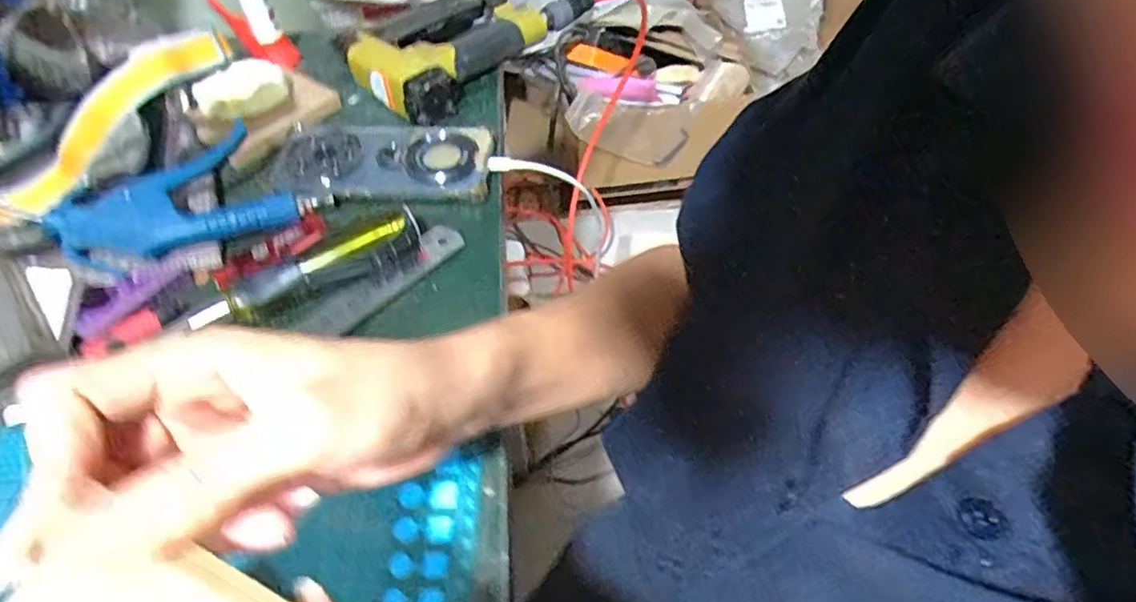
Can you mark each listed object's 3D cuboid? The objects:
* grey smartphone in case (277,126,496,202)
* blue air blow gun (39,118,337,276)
[{"bbox_3d":[-0.147,-0.111,0.482,0.170,0.015,0.082,-1,52,-2],"label":"grey smartphone in case"},{"bbox_3d":[-0.261,-0.067,0.429,0.102,0.035,0.144,34,58,23],"label":"blue air blow gun"}]

